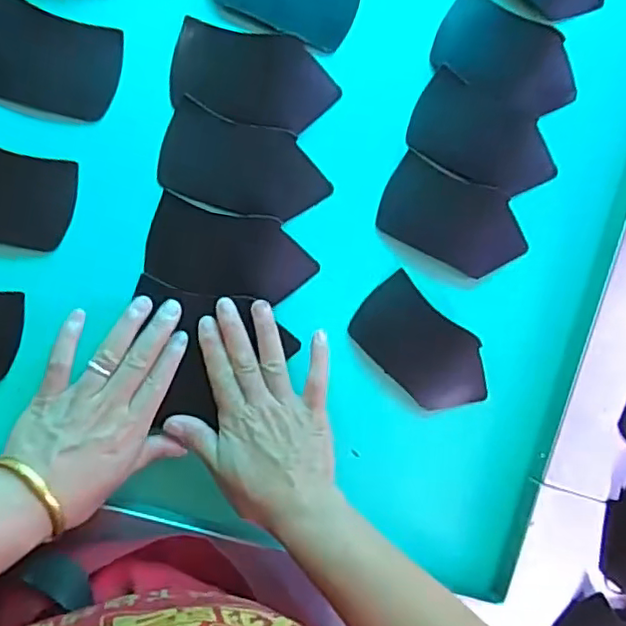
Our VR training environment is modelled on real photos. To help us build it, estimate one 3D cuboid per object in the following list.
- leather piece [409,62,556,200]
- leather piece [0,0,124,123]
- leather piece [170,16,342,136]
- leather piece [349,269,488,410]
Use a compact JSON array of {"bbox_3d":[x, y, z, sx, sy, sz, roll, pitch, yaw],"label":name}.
[{"bbox_3d":[0.144,-0.142,0.501,0.126,0.015,0.073,26,88,-9],"label":"leather piece"},{"bbox_3d":[-0.207,-0.187,0.437,0.126,0.005,0.070,14,94,-12],"label":"leather piece"},{"bbox_3d":[-0.044,-0.181,0.465,0.124,0.017,0.067,10,90,-9],"label":"leather piece"},{"bbox_3d":[0.094,0.031,0.498,0.126,0.010,0.066,43,86,-8],"label":"leather piece"}]

